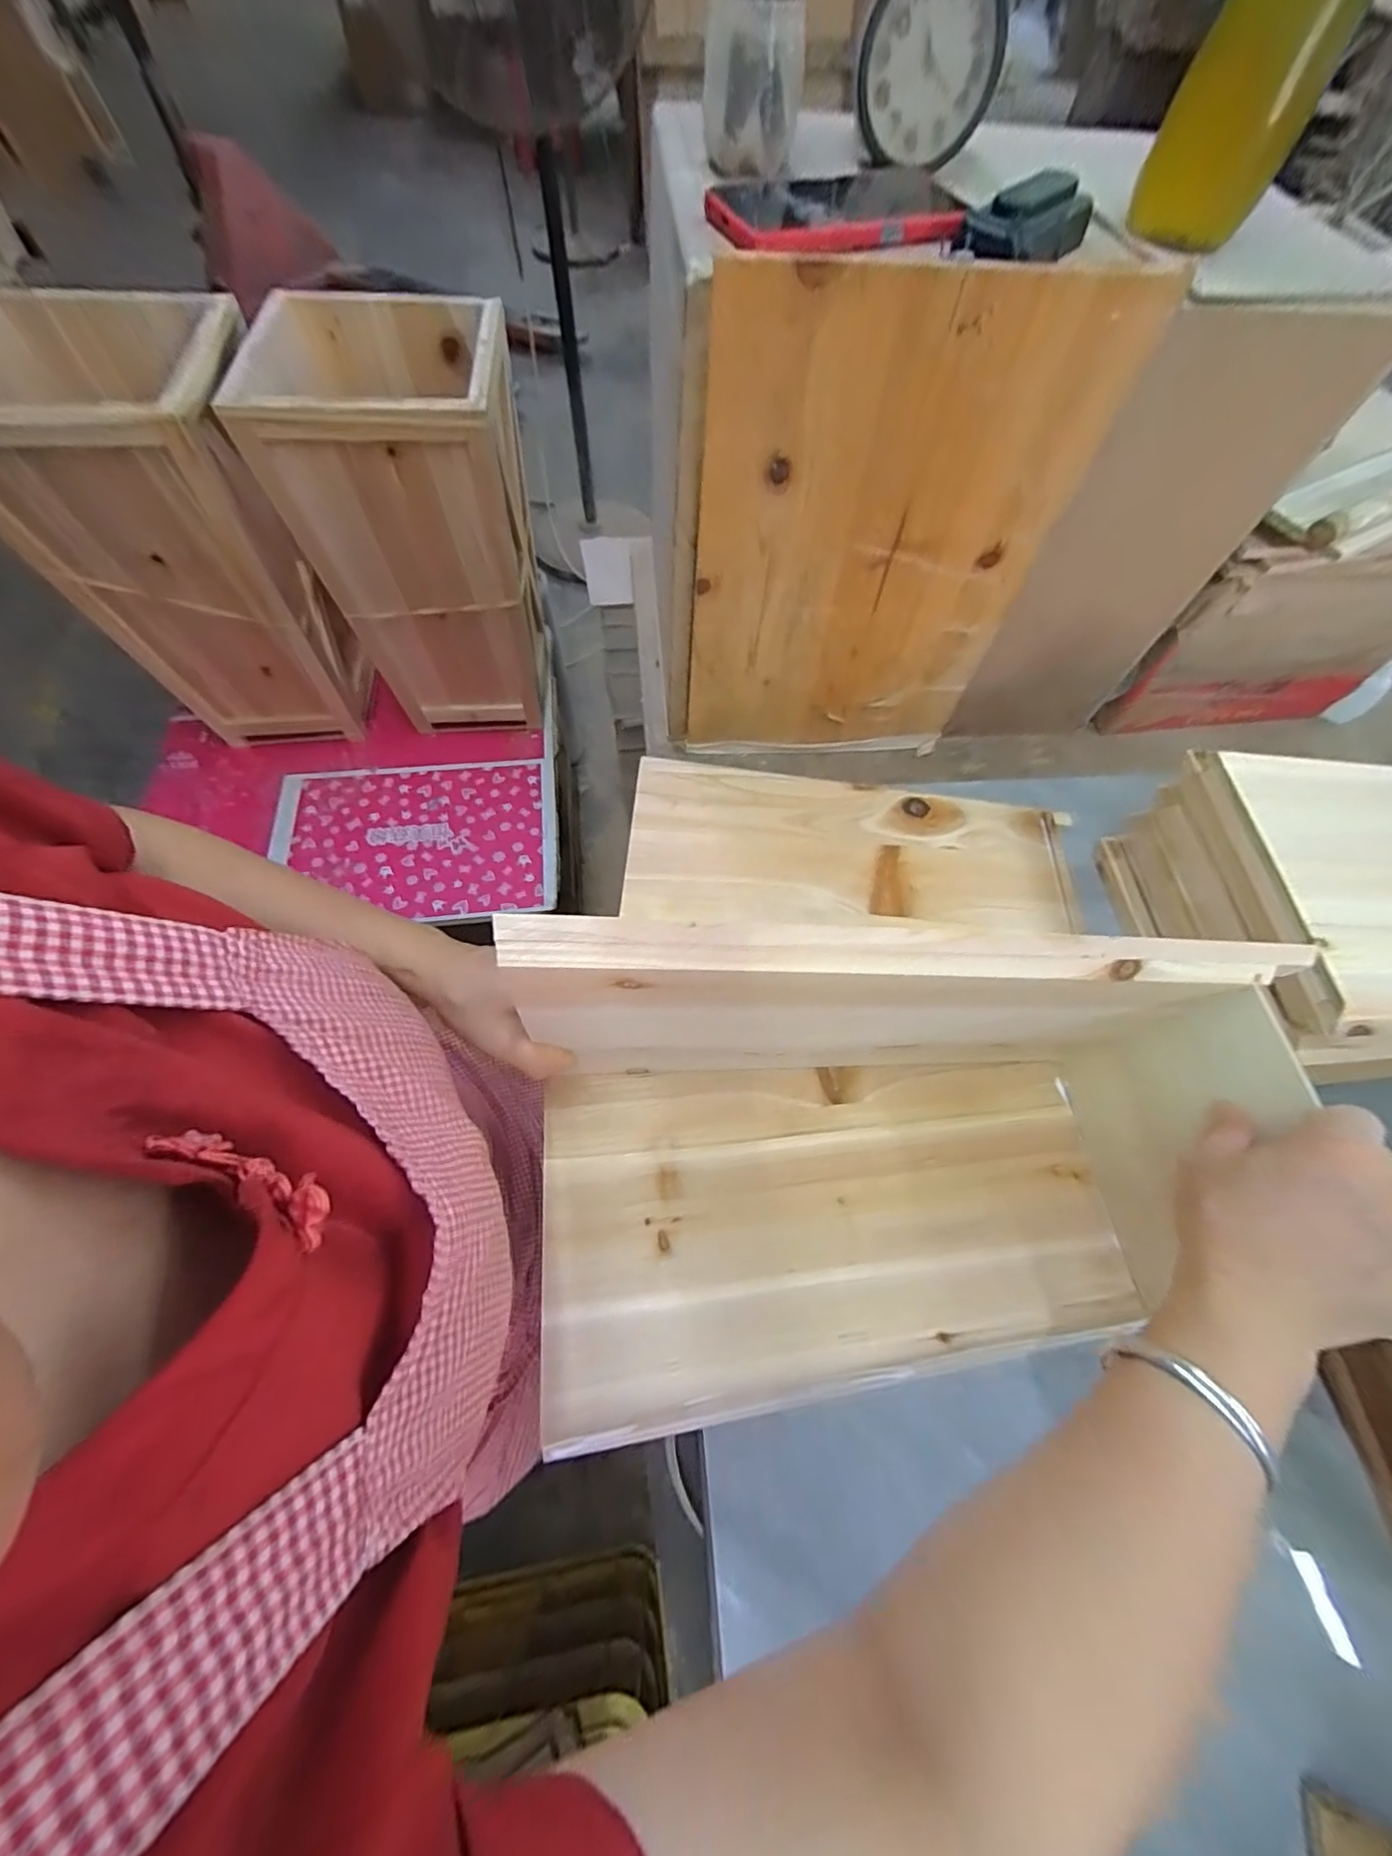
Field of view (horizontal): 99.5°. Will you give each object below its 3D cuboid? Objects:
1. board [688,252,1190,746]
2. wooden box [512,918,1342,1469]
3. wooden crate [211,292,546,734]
[{"bbox_3d":[0.144,-0.292,0.490,0.285,0.352,0.016,-3,64,-4],"label":"board"},{"bbox_3d":[0.113,0.150,0.339,0.415,0.237,0.227,-3,61,-5],"label":"wooden box"},{"bbox_3d":[-0.360,-0.514,0.807,0.271,0.430,0.236,-3,64,-4],"label":"wooden crate"}]

